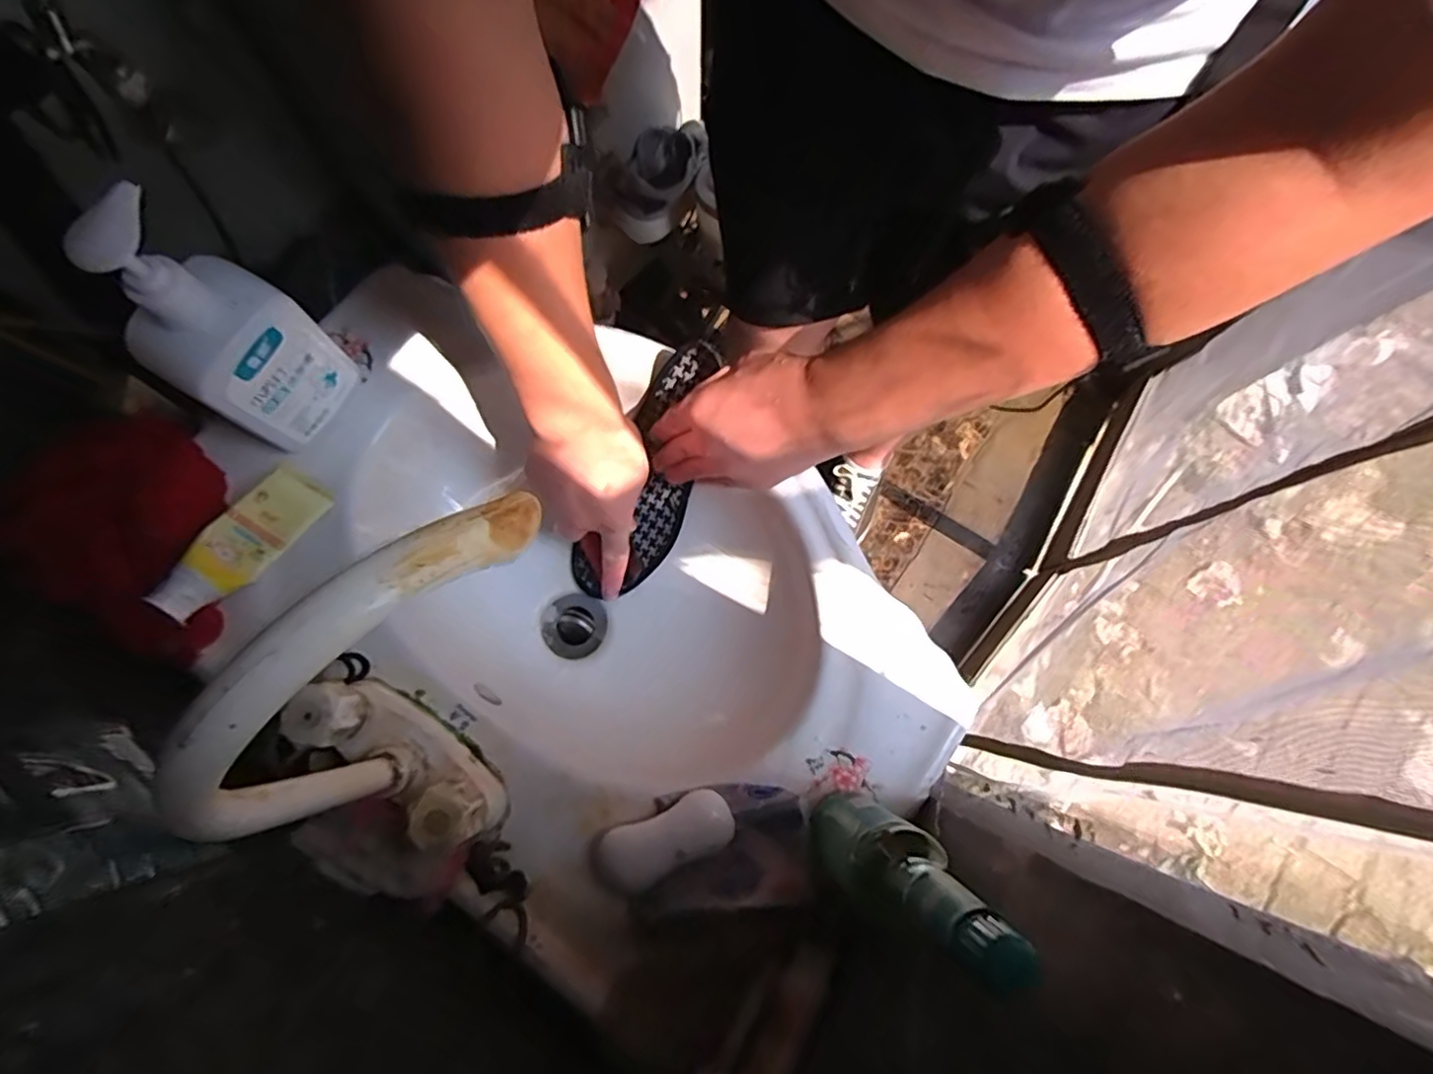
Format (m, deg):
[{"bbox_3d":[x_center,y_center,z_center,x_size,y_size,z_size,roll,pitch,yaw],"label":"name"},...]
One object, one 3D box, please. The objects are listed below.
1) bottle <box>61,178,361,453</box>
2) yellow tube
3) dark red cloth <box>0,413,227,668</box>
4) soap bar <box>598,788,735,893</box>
[{"bbox_3d":[-0.296,-0.119,0.383,0.046,0.188,0.079,36,79,7],"label":"bottle"},{"bbox_3d":[-0.326,0.004,0.433,0.046,0.021,0.119,25,56,5],"label":"yellow tube"},{"bbox_3d":[-0.382,-0.005,0.409,0.094,0.058,0.167,-32,79,-8],"label":"dark red cloth"},{"bbox_3d":[-0.033,0.198,0.410,0.086,0.013,0.038,-25,78,-6],"label":"soap bar"}]

